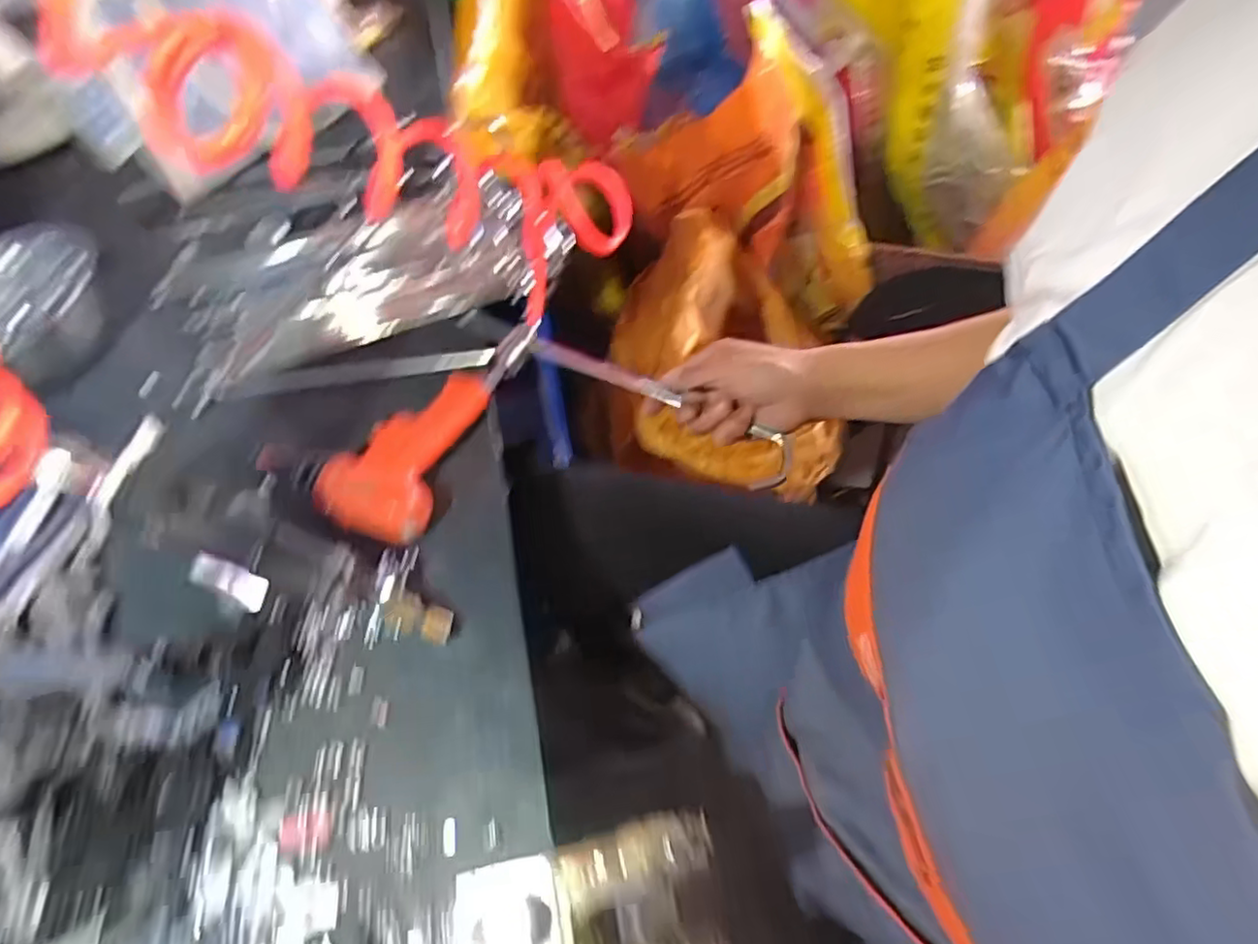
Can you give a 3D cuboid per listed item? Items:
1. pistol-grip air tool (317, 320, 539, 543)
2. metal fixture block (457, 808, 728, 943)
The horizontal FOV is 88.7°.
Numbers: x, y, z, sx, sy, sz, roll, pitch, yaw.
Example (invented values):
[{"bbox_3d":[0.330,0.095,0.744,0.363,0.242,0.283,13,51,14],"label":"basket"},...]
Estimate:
[{"bbox_3d":[-0.155,-0.046,0.521,0.091,0.038,0.221,16,60,17],"label":"pistol-grip air tool"},{"bbox_3d":[-0.022,0.232,0.324,0.141,0.039,0.084,-14,56,-2],"label":"metal fixture block"}]

